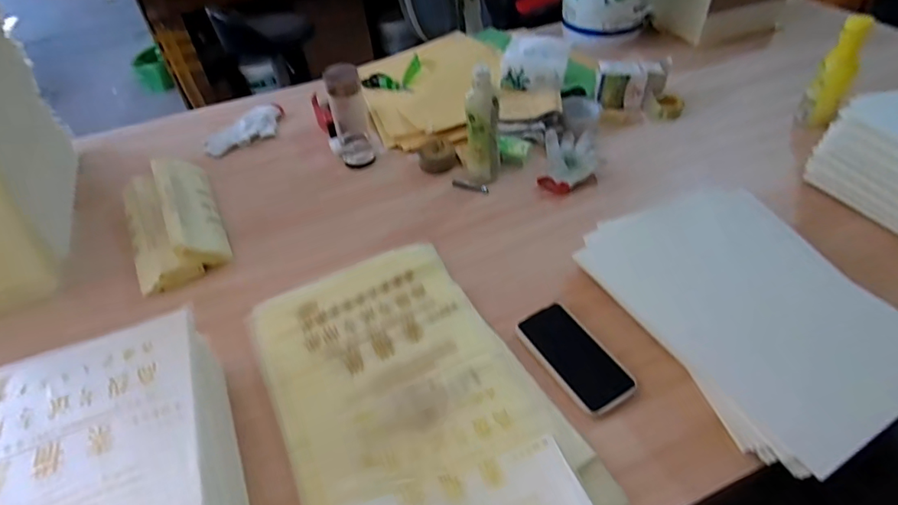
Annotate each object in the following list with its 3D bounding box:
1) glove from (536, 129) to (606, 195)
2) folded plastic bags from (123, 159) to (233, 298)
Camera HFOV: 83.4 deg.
[{"bbox_3d":[0.236,-0.179,0.972,0.110,0.022,0.196,8,46,13],"label":"glove"},{"bbox_3d":[-0.507,-0.065,0.922,0.153,0.067,0.304,-23,47,-17],"label":"folded plastic bags"}]

